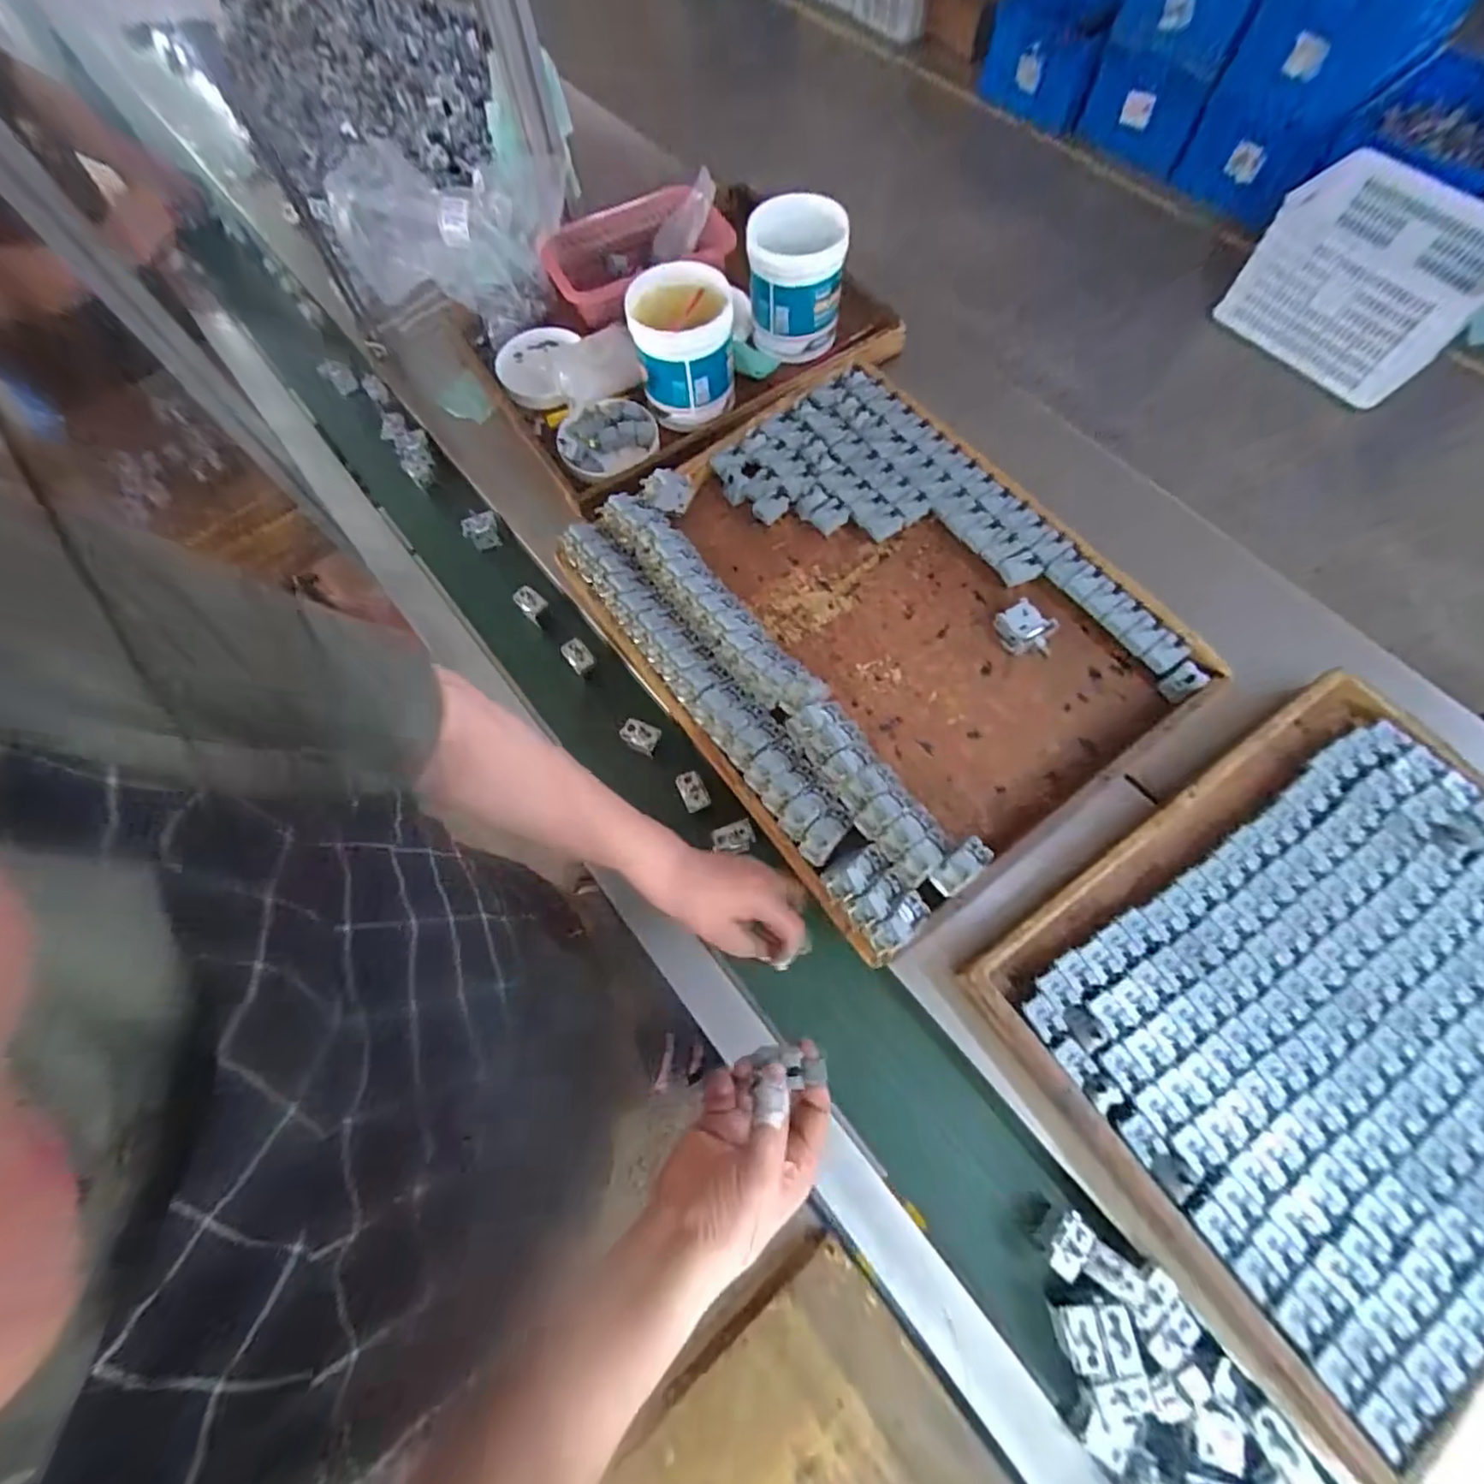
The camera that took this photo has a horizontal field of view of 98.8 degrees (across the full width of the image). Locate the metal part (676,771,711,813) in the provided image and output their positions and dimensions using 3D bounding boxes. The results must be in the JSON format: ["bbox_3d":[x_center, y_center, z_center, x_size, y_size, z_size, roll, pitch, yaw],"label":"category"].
[{"bbox_3d":[-0.050,0.050,0.650,0.026,0.009,0.041,-23,69,-6],"label":"metal part"}]

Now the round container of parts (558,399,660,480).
[{"bbox_3d":[-0.182,-0.401,0.840,0.133,0.031,0.131,-1,68,2],"label":"round container of parts"}]

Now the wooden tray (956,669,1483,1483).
[{"bbox_3d":[0.497,0.211,0.531,0.495,0.036,0.392,-36,71,-11],"label":"wooden tray"}]

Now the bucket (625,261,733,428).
[{"bbox_3d":[-0.070,-0.470,0.767,0.113,0.139,0.116,-1,68,2],"label":"bucket"}]

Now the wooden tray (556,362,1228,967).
[{"bbox_3d":[0.112,-0.125,0.604,0.404,0.058,0.507,-36,71,-11],"label":"wooden tray"}]

